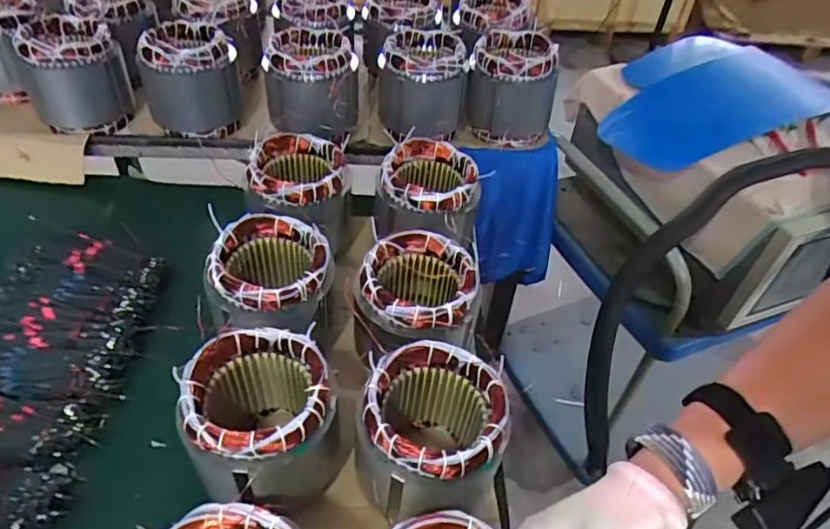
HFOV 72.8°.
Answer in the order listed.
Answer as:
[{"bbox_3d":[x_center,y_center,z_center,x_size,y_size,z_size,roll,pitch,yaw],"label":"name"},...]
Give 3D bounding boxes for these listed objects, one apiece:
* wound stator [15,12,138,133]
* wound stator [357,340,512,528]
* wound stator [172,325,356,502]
[{"bbox_3d":[-0.584,-0.334,0.972,0.153,0.144,0.169,-22,51,-24],"label":"wound stator"},{"bbox_3d":[0.016,0.190,0.605,0.143,0.174,0.132,2,45,-2],"label":"wound stator"},{"bbox_3d":[-0.159,0.169,0.597,0.139,0.155,0.131,2,45,-2],"label":"wound stator"}]

